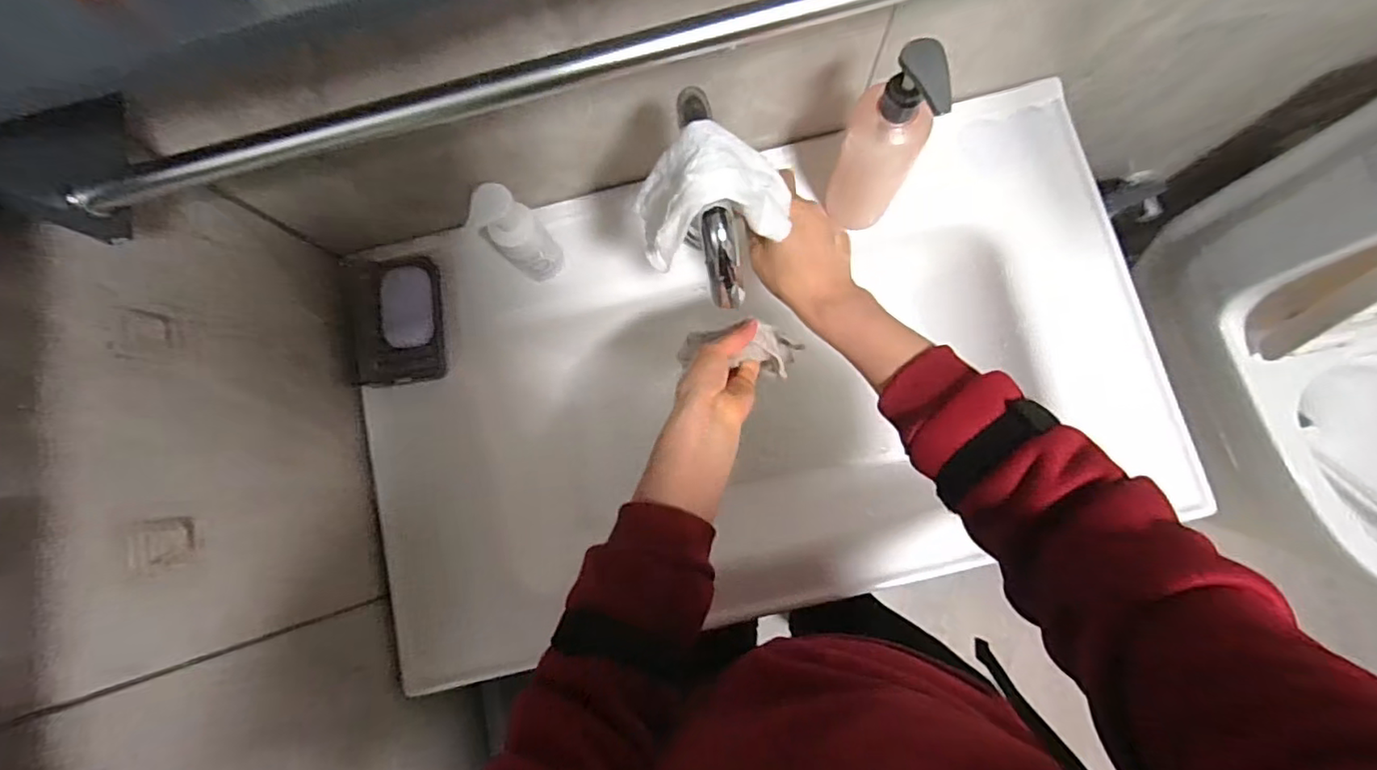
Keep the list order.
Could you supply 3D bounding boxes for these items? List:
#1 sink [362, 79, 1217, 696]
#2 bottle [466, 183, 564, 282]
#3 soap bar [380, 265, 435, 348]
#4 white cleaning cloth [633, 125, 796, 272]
[{"bbox_3d":[0.062,-0.005,0.688,0.789,0.252,0.456,-14,81,2],"label":"sink"},{"bbox_3d":[-0.163,-0.141,0.577,0.055,0.158,0.039,-40,81,-2],"label":"bottle"},{"bbox_3d":[-0.293,-0.081,0.620,0.051,0.017,0.083,-6,81,3],"label":"soap bar"},{"bbox_3d":[0.018,-0.132,0.409,0.107,0.072,0.064,-10,81,3],"label":"white cleaning cloth"}]

